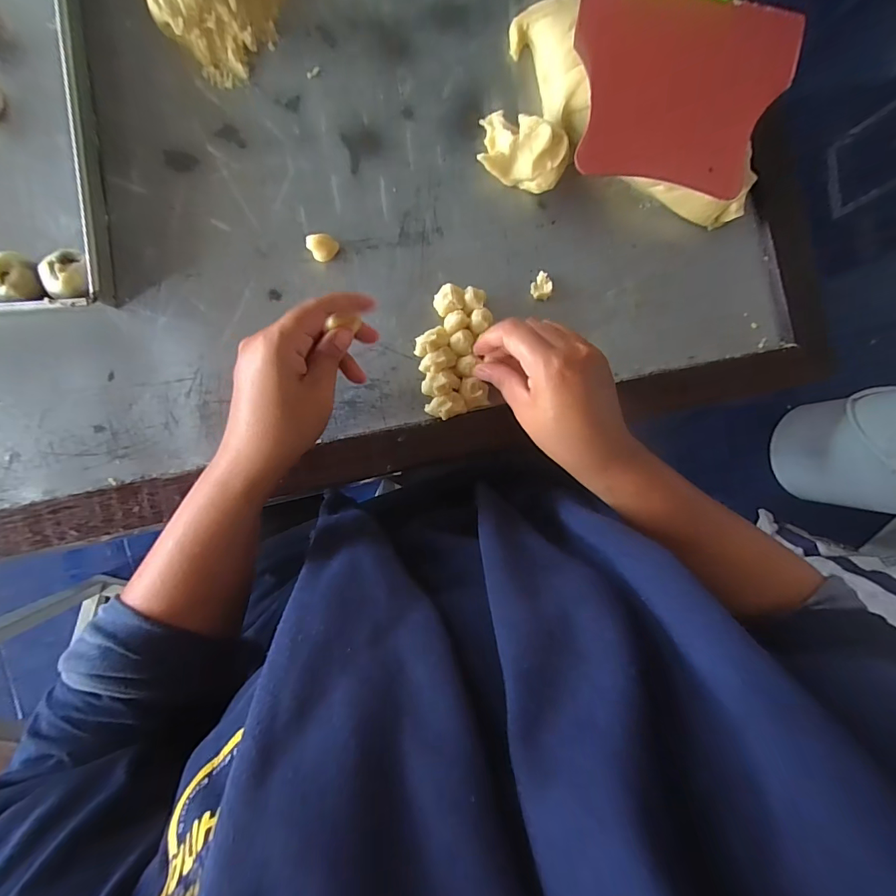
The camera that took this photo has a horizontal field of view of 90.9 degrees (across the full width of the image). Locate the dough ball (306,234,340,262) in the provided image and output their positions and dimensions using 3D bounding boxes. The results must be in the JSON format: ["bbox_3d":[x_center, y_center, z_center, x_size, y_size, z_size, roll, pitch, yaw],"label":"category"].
[{"bbox_3d":[-0.102,-0.165,0.360,0.021,0.020,0.023,0,89,-7],"label":"dough ball"}]

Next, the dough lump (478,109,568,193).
[{"bbox_3d":[0.064,-0.257,0.375,0.077,0.037,0.055,21,86,-6],"label":"dough lump"}]

